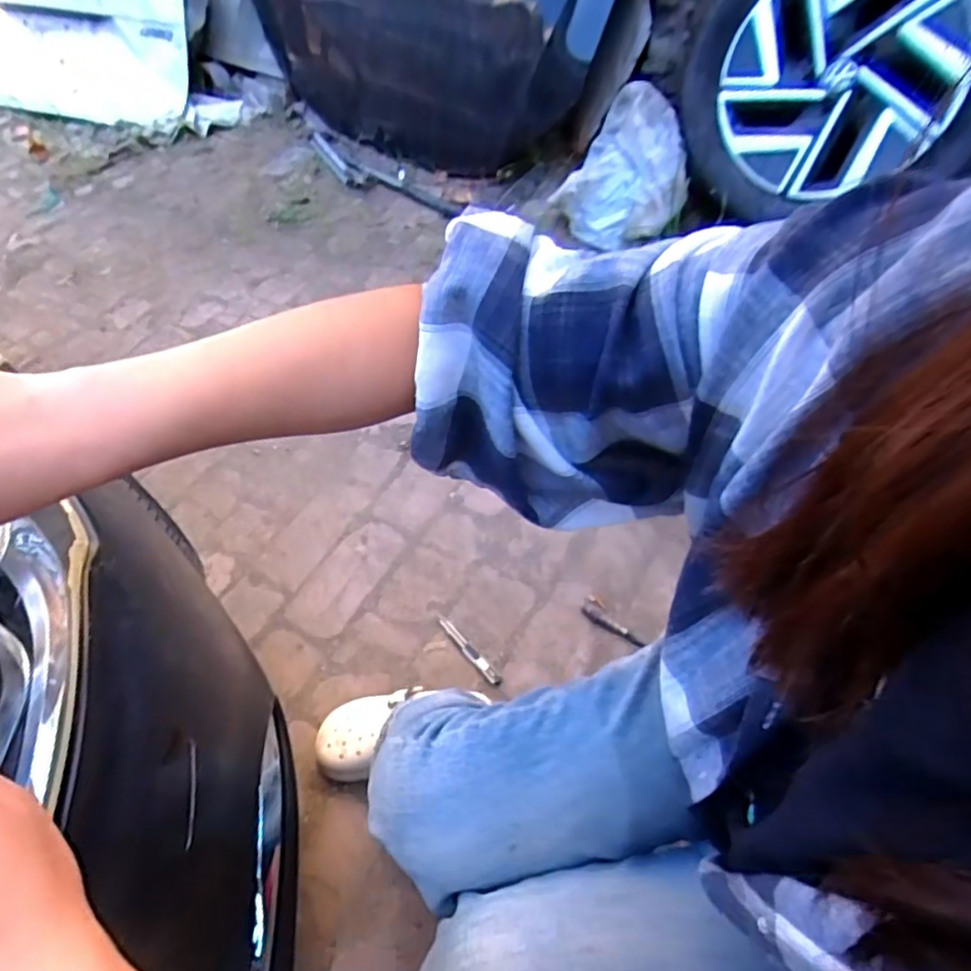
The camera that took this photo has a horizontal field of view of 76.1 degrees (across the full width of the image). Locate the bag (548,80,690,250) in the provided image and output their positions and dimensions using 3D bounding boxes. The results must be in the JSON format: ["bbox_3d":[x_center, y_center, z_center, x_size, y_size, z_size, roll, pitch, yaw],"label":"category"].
[{"bbox_3d":[0.327,-0.764,1.509,0.303,0.232,0.334,7,55,11],"label":"bag"}]

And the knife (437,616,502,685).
[{"bbox_3d":[-0.027,0.257,0.974,0.016,0.005,0.146,-37,60,-21],"label":"knife"}]

